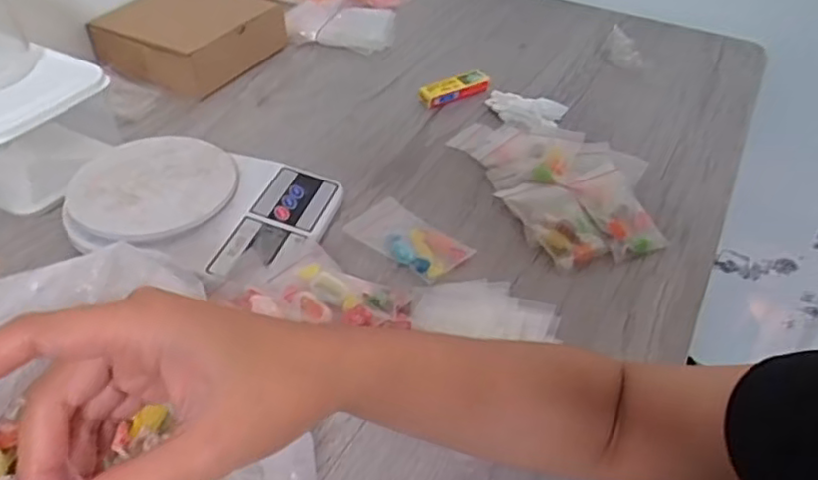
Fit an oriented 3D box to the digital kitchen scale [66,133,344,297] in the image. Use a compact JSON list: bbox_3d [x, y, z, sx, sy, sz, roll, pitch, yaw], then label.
[{"bbox_3d":[-0.180,-0.034,0.531,0.211,0.030,0.149,15,45,13],"label":"digital kitchen scale"}]

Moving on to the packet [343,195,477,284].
[{"bbox_3d":[0.000,-0.003,0.525,0.096,0.007,0.056,32,52,28],"label":"packet"}]

